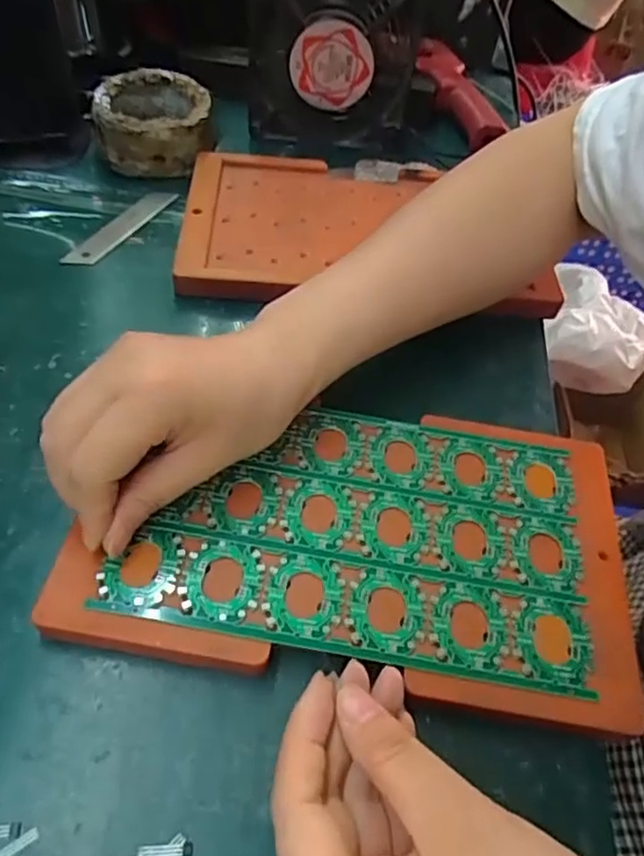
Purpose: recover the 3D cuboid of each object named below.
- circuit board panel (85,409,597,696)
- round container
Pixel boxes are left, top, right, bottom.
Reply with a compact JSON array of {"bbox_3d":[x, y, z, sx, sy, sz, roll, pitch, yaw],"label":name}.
[{"bbox_3d":[0.017,0.042,0.286,0.194,0.004,0.118,10,52,1],"label":"circuit board panel"},{"bbox_3d":[-0.121,-0.224,0.465,0.078,0.040,0.081,-5,52,-11],"label":"round container"}]

